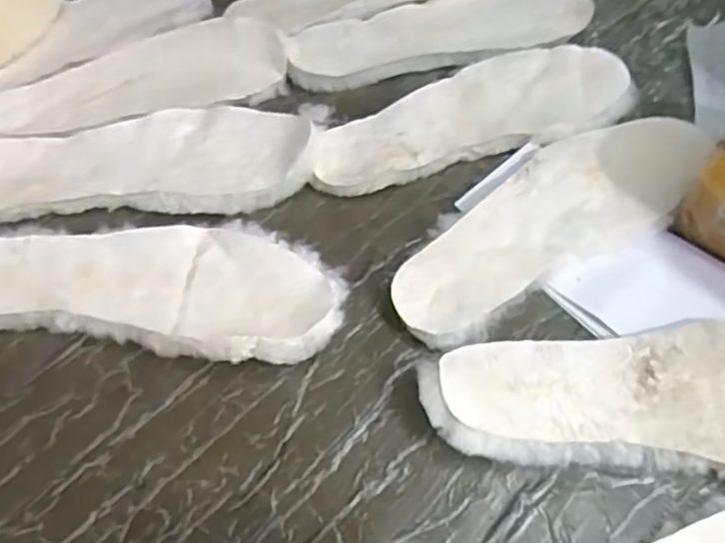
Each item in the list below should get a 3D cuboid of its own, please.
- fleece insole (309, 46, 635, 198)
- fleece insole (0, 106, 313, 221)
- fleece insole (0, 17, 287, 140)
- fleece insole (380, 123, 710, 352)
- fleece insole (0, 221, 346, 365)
[{"bbox_3d":[0.090,-0.124,0.525,0.269,0.014,0.097,-20,59,-10],"label":"fleece insole"},{"bbox_3d":[-0.172,-0.090,0.509,0.262,0.021,0.099,-2,58,1],"label":"fleece insole"},{"bbox_3d":[-0.198,-0.161,0.554,0.261,0.027,0.091,-16,59,-7],"label":"fleece insole"},{"bbox_3d":[0.141,-0.042,0.471,0.274,0.014,0.093,-33,62,-17],"label":"fleece insole"},{"bbox_3d":[-0.153,0.005,0.452,0.273,0.018,0.098,7,58,7],"label":"fleece insole"}]

